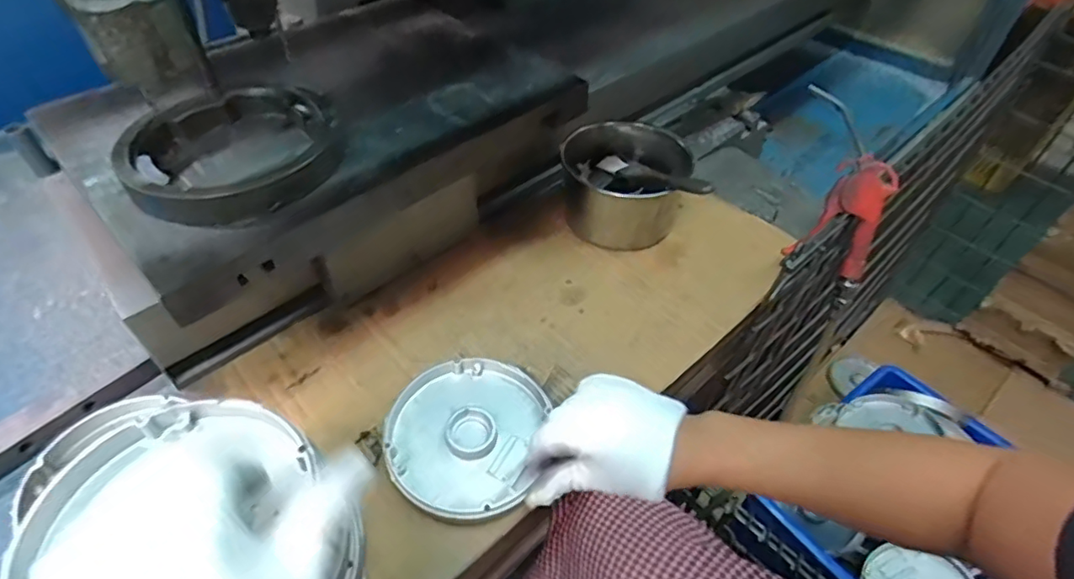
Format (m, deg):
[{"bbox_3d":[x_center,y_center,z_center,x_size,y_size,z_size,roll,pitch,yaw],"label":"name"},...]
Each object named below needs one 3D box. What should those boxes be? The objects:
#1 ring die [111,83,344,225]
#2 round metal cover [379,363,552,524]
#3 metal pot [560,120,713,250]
[{"bbox_3d":[-0.248,-0.118,0.468,0.159,0.036,0.163,-20,51,-20],"label":"ring die"},{"bbox_3d":[-0.063,0.120,0.480,0.121,0.017,0.138,13,48,9],"label":"round metal cover"},{"bbox_3d":[0.101,-0.123,0.664,0.137,0.106,0.142,1,47,-1],"label":"metal pot"}]

